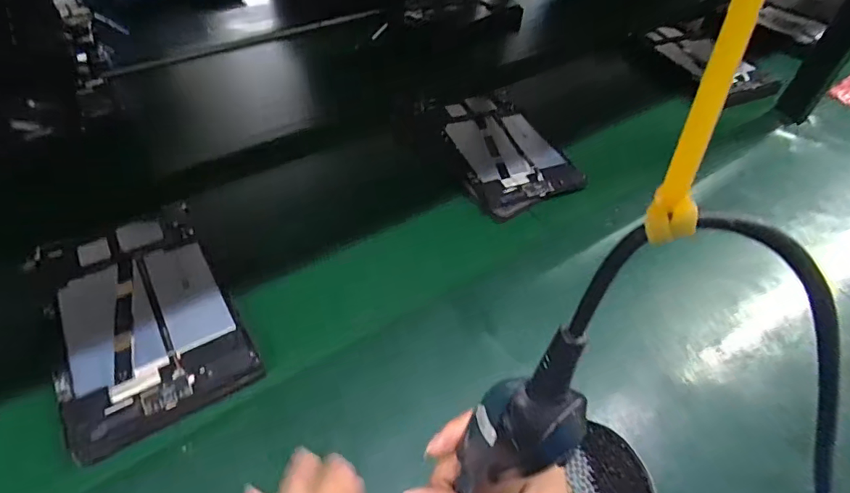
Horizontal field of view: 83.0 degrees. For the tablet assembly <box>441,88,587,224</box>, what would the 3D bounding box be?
[{"bbox_3d":[0.105,-0.145,0.671,0.143,0.011,0.251,-14,50,-16],"label":"tablet assembly"}]

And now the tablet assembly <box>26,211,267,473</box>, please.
[{"bbox_3d":[-0.270,0.061,0.458,0.147,0.017,0.244,-25,54,-24],"label":"tablet assembly"}]

